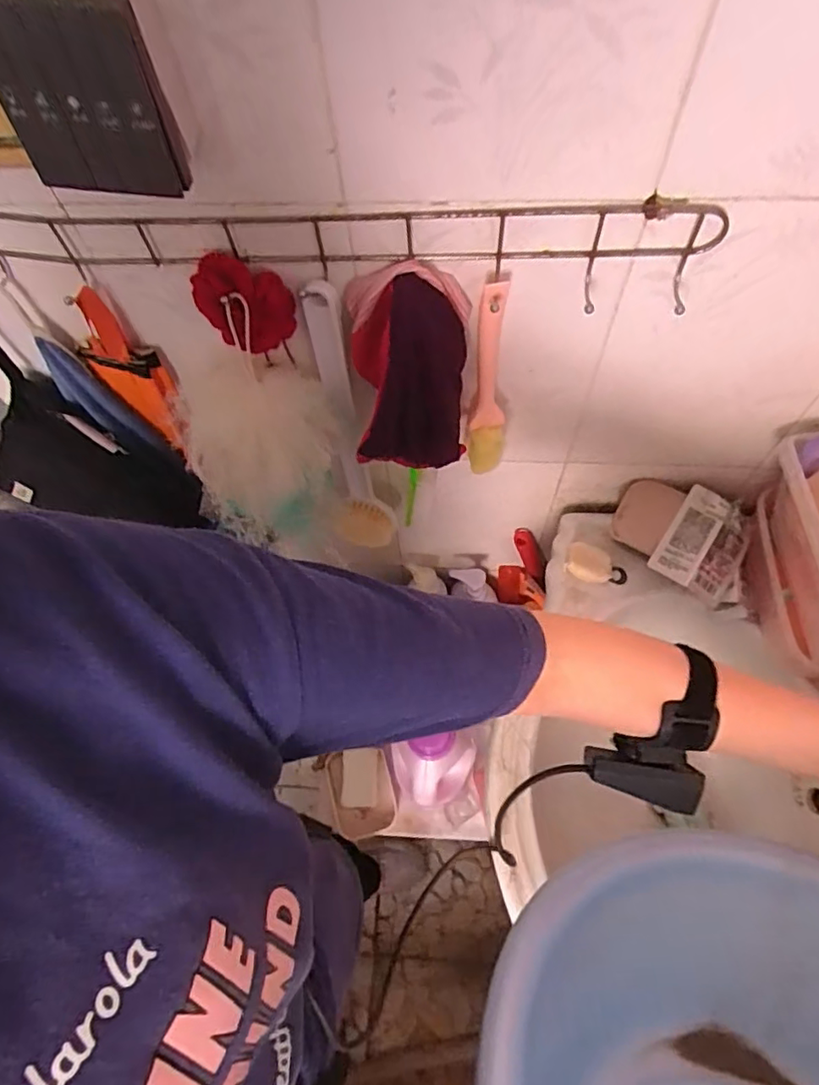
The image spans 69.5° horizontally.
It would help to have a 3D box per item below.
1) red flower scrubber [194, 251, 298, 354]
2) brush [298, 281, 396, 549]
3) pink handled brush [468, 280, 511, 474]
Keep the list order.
[{"bbox_3d":[-0.125,-0.182,0.453,0.074,0.068,0.025,3,64,4],"label":"red flower scrubber"},{"bbox_3d":[-0.059,-0.092,0.584,0.061,0.345,0.056,-20,64,-7],"label":"brush"},{"bbox_3d":[0.069,-0.126,0.498,0.029,0.198,0.029,6,64,6],"label":"pink handled brush"}]

